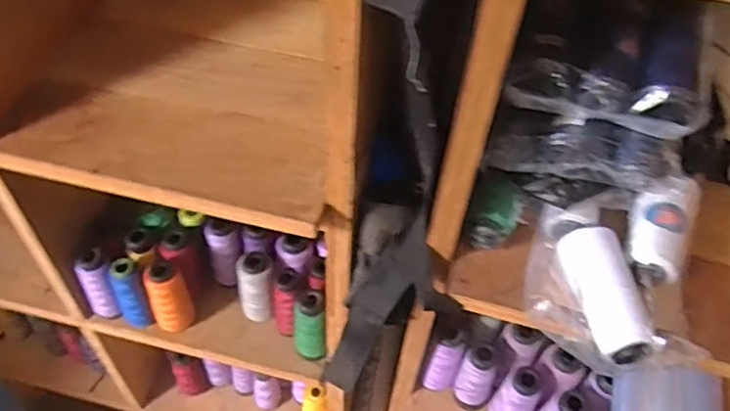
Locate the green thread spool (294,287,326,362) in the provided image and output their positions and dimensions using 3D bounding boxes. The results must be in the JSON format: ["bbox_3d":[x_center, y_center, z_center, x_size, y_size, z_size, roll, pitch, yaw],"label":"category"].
[{"bbox_3d":[-0.066,0.146,0.757,0.037,0.105,0.040,2,51,-2],"label":"green thread spool"}]

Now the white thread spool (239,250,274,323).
[{"bbox_3d":[-0.134,0.098,0.790,0.041,0.111,0.044,2,51,-2],"label":"white thread spool"}]

